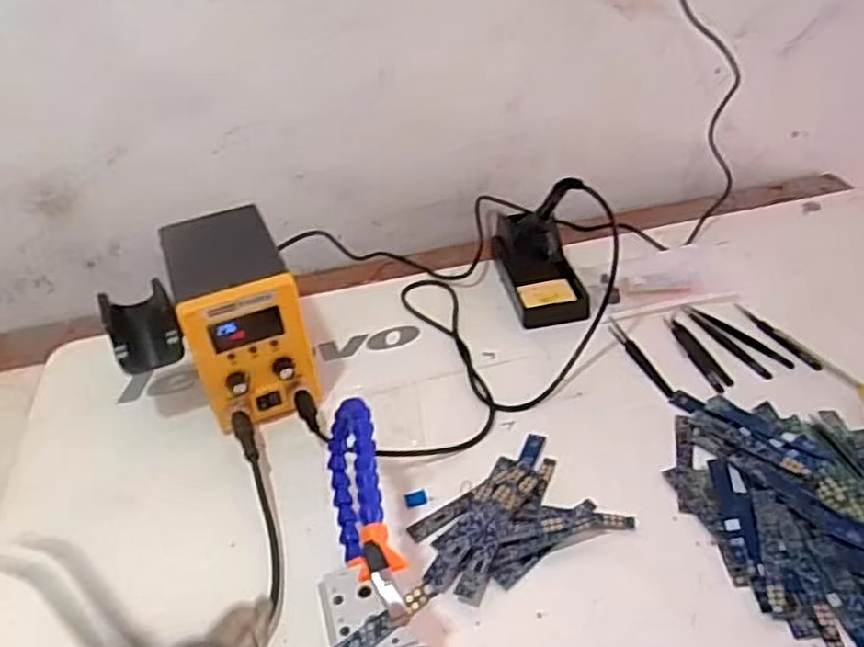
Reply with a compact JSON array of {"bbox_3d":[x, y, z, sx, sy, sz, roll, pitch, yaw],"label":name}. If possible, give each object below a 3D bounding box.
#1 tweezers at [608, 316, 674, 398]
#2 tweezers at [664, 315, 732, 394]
[{"bbox_3d":[0.192,0.030,0.666,0.012,0.009,0.108,-16,38,-11],"label":"tweezers"},{"bbox_3d":[0.246,0.027,0.670,0.022,0.007,0.107,-12,38,-6],"label":"tweezers"}]

